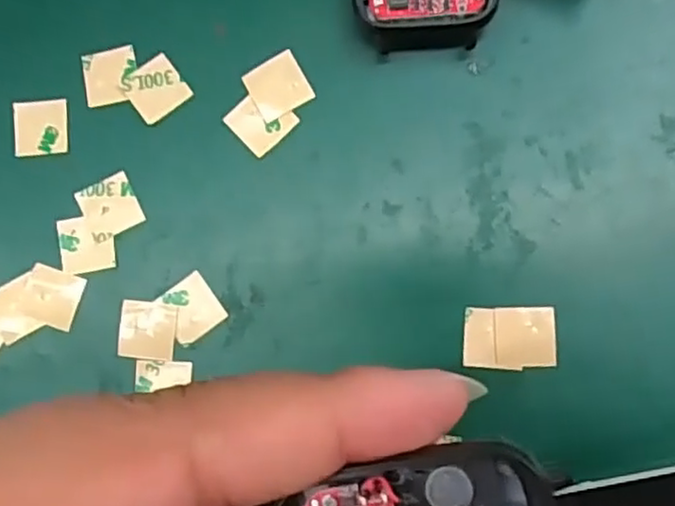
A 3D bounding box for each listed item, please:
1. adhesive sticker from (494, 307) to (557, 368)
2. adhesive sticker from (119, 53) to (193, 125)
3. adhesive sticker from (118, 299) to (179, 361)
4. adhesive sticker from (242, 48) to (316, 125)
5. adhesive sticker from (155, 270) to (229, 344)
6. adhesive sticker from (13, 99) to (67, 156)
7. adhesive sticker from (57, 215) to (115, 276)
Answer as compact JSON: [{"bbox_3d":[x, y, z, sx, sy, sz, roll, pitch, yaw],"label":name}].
[{"bbox_3d":[0.049,0.022,0.176,0.015,0.004,0.015,-1,86,5],"label":"adhesive sticker"},{"bbox_3d":[-0.050,-0.045,0.188,0.015,0.004,0.016,-37,84,-4],"label":"adhesive sticker"},{"bbox_3d":[-0.051,0.021,0.184,0.015,0.004,0.015,5,89,2],"label":"adhesive sticker"},{"bbox_3d":[-0.016,-0.045,0.186,0.015,0.004,0.015,-31,86,3],"label":"adhesive sticker"},{"bbox_3d":[-0.039,0.015,0.182,0.014,0.004,0.015,-35,84,1],"label":"adhesive sticker"},{"bbox_3d":[-0.082,-0.035,0.190,0.015,0.004,0.015,-2,88,2],"label":"adhesive sticker"},{"bbox_3d":[-0.068,-0.002,0.185,0.015,0.004,0.015,-7,84,4],"label":"adhesive sticker"}]

